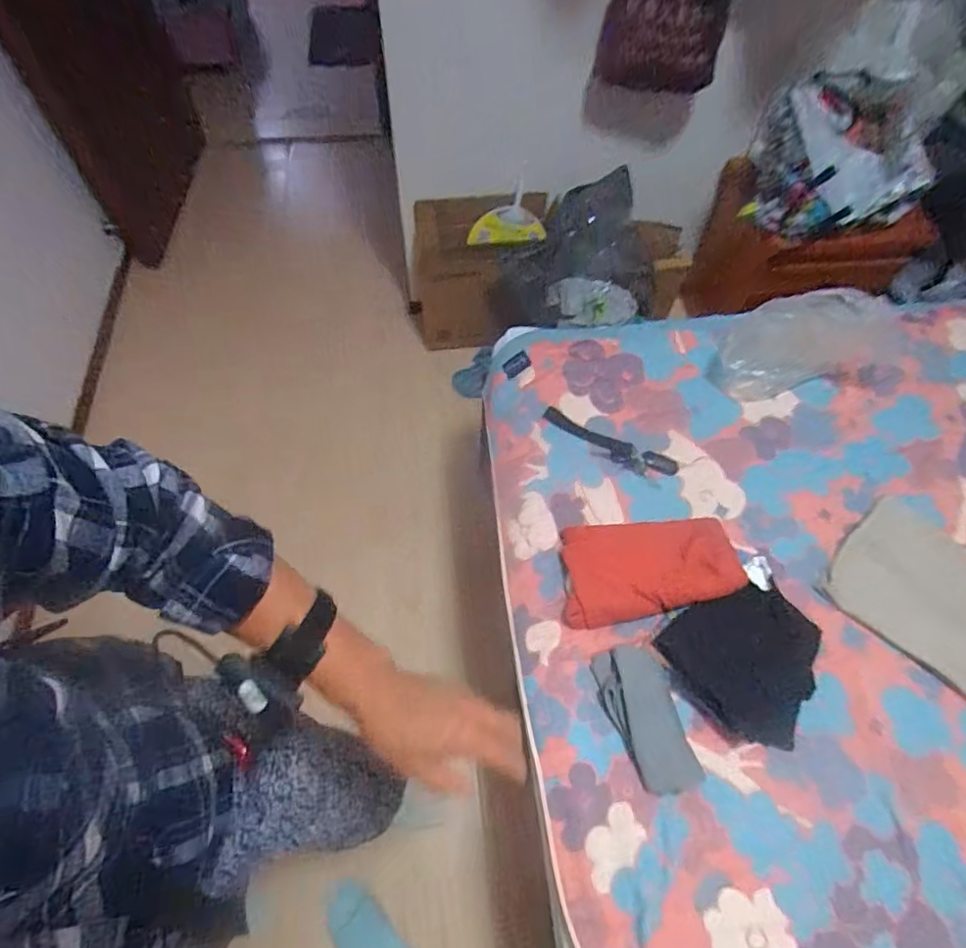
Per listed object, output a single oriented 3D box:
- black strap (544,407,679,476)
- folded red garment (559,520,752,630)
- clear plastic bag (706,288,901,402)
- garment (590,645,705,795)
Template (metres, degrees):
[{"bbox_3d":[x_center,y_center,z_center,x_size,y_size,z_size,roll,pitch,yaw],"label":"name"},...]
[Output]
[{"bbox_3d":[0.218,-0.050,0.980,0.242,0.016,0.043,23,77,5],"label":"black strap"},{"bbox_3d":[0.247,0.141,0.847,0.250,0.028,0.145,-9,61,7],"label":"folded red garment"},{"bbox_3d":[0.611,-0.248,1.068,0.381,0.075,0.163,-17,61,-8],"label":"clear plastic bag"},{"bbox_3d":[0.223,0.333,0.774,0.094,0.029,0.187,-15,61,-7],"label":"garment"}]

